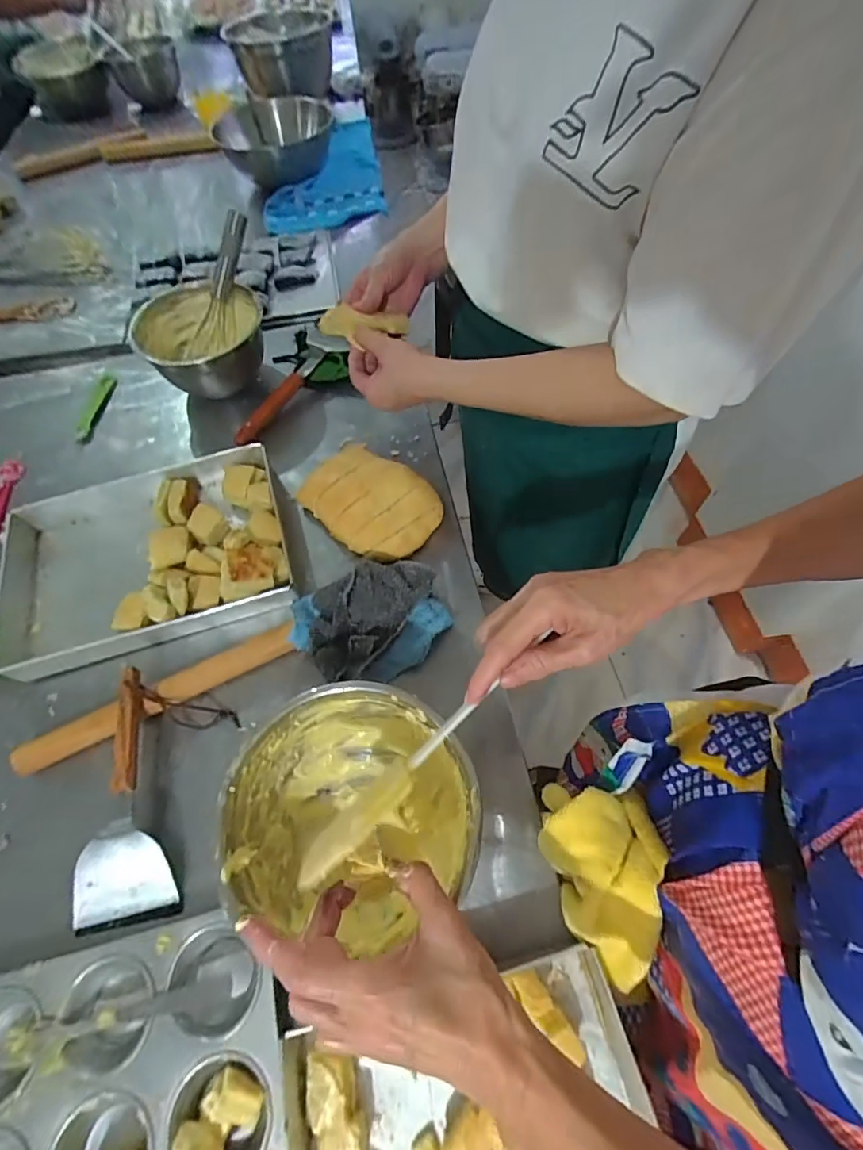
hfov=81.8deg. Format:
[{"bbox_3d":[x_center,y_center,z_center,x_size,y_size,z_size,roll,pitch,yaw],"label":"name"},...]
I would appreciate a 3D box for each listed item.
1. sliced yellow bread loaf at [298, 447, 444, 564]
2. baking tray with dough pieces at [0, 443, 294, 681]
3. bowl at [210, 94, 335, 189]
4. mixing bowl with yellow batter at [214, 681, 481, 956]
[{"bbox_3d":[-0.071,-0.086,0.599,0.157,0.041,0.116,34,71,20],"label":"sliced yellow bread loaf"},{"bbox_3d":[-0.332,-0.024,0.577,0.323,0.057,0.223,-17,62,-5],"label":"baking tray with dough pieces"},{"bbox_3d":[-0.320,-0.882,1.015,0.212,0.100,0.240,-22,63,-6],"label":"bowl"},{"bbox_3d":[-0.057,0.191,0.412,0.186,0.103,0.170,-2,62,3],"label":"mixing bowl with yellow batter"}]

